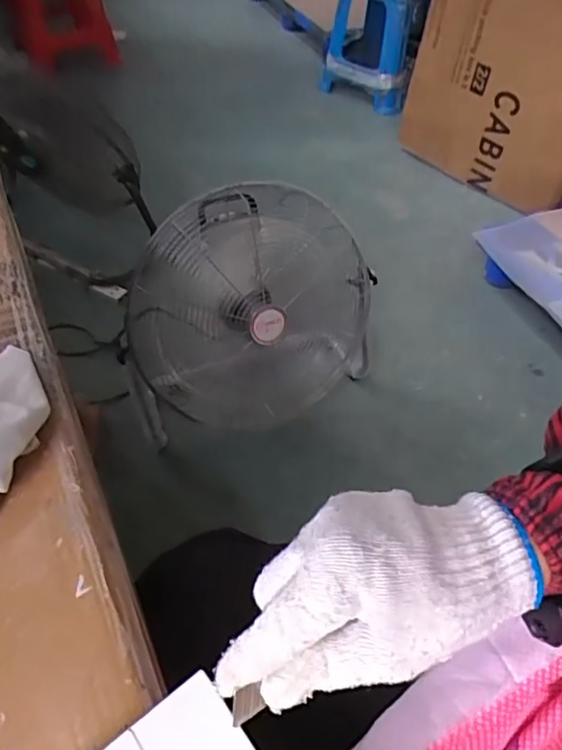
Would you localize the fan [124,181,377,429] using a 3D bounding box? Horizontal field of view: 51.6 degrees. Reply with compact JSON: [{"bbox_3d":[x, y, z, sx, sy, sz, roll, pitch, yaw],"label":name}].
[{"bbox_3d":[-0.055,-0.122,1.169,0.505,0.432,0.265,-19,54,-17],"label":"fan"}]

